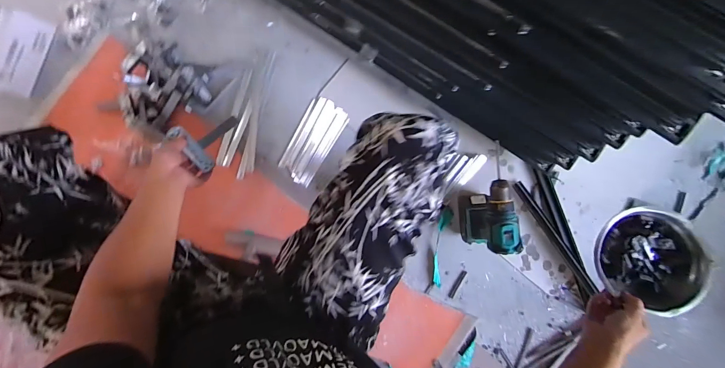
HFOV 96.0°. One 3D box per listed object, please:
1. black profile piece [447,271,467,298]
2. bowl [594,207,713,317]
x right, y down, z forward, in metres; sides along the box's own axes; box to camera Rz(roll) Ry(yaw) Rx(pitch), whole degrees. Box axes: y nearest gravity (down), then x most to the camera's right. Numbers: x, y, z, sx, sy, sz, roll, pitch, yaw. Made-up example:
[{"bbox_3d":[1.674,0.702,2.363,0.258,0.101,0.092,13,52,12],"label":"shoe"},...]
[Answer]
[{"bbox_3d":[0.253,0.266,0.865,0.015,0.005,0.079,32,88,4],"label":"black profile piece"},{"bbox_3d":[0.495,0.124,0.564,0.157,0.058,0.154,0,87,3],"label":"bowl"}]

